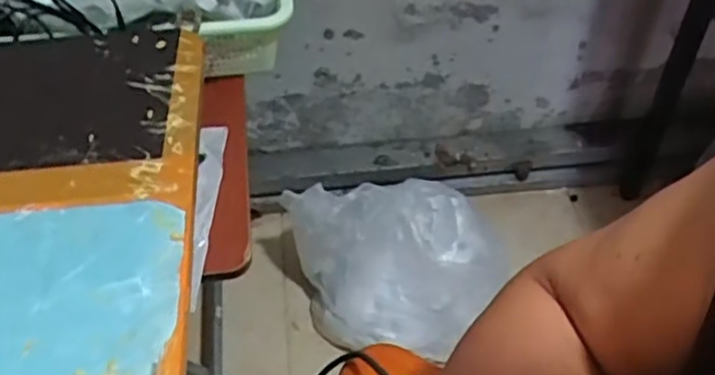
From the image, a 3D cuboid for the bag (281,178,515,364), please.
[{"bbox_3d":[0.091,0.110,1.194,0.356,0.200,0.258,-19,51,-15],"label":"bag"}]

